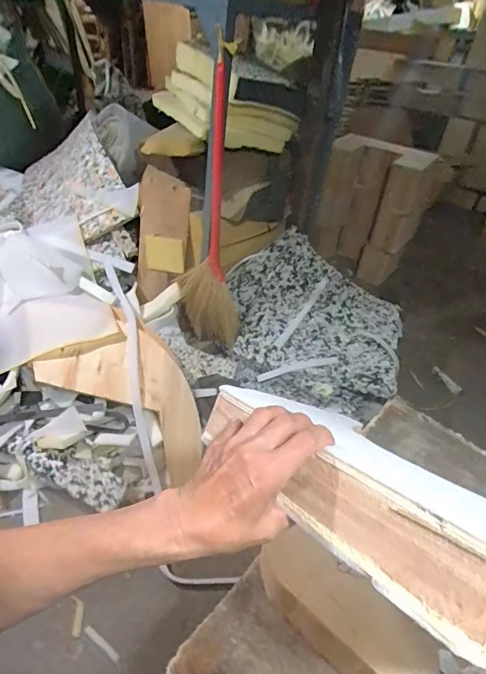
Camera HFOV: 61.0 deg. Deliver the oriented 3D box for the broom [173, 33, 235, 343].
[{"bbox_3d":[-0.121,-0.385,1.525,0.176,1.054,0.135,-28,50,-32],"label":"broom"}]

